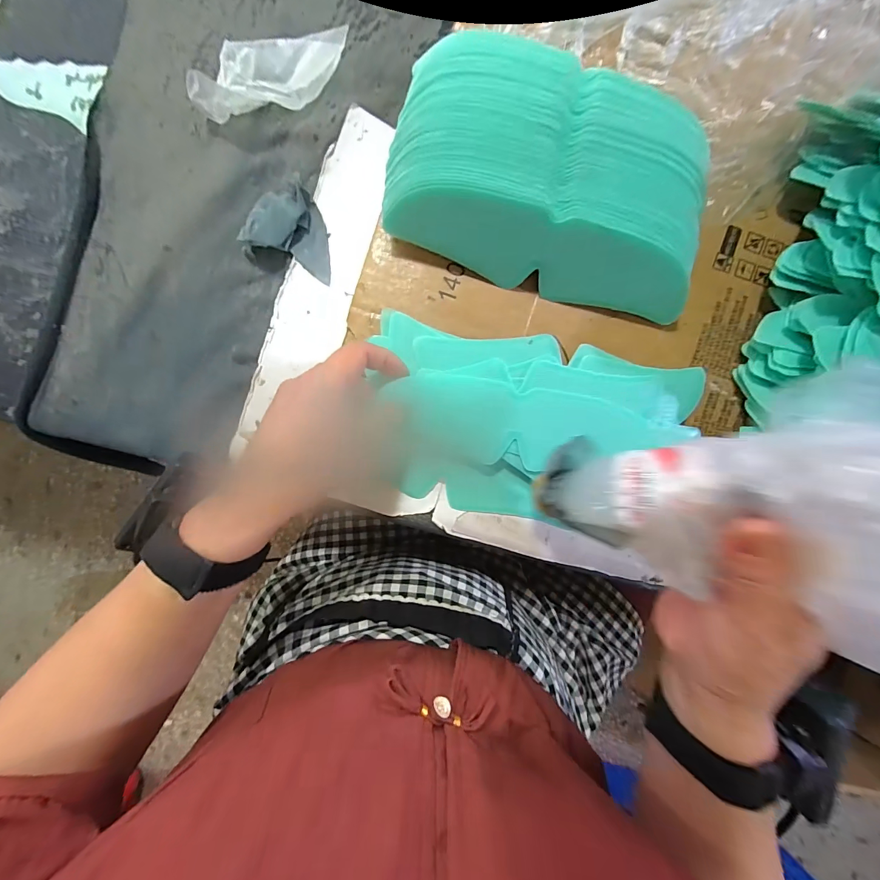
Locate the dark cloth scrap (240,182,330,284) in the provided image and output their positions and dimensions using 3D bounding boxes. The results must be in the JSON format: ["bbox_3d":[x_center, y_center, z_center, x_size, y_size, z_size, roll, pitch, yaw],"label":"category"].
[{"bbox_3d":[-0.117,-0.163,0.295,0.064,0.008,0.063,9,103,-16],"label":"dark cloth scrap"}]

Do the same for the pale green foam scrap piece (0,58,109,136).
[{"bbox_3d":[-0.300,-0.269,0.285,0.080,0.004,0.052,14,87,-5],"label":"pale green foam scrap piece"}]

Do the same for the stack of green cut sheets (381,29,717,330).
[{"bbox_3d":[0.085,-0.193,0.280,0.236,0.055,0.158,11,90,-4],"label":"stack of green cut sheets"}]

